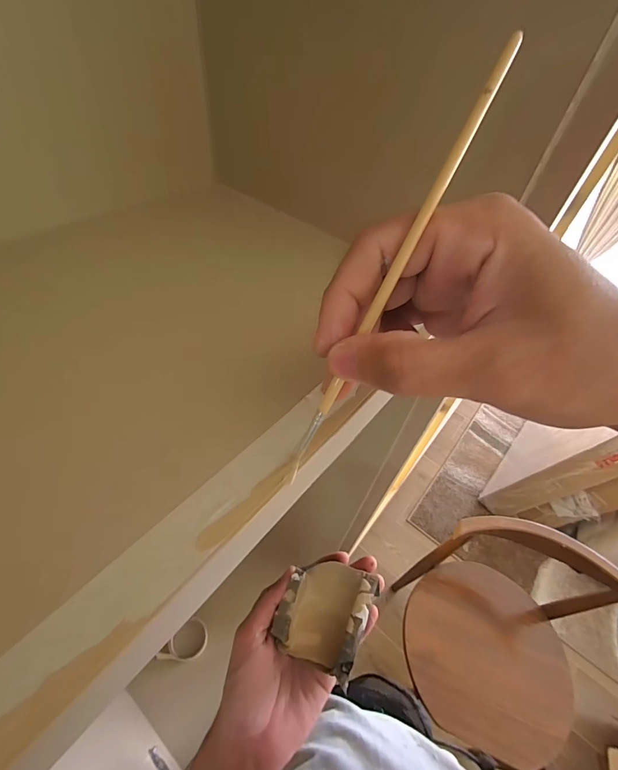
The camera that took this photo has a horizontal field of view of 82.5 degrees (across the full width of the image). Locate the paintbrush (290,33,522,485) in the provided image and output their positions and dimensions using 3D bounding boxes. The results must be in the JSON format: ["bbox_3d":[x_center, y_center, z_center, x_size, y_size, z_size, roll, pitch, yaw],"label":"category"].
[{"bbox_3d":[0.027,-0.032,0.135,0.007,0.171,0.006,33,20,20],"label":"paintbrush"}]

